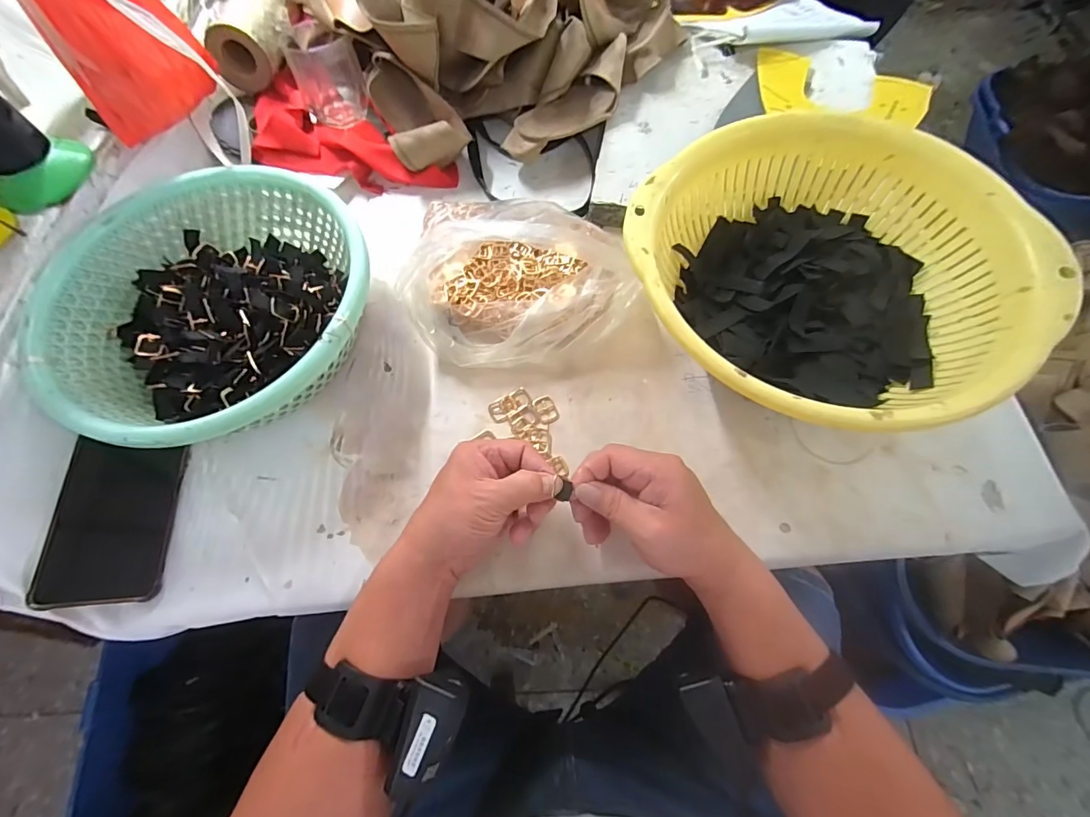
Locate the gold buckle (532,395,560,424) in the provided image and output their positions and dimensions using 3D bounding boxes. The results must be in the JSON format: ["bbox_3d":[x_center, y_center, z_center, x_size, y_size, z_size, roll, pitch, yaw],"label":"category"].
[{"bbox_3d":[0.001,0.000,0.418,0.019,0.004,0.027,-25,68,-8],"label":"gold buckle"}]

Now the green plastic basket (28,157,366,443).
[{"bbox_3d":[-0.295,-0.092,0.426,0.257,0.098,0.289,-39,71,-13],"label":"green plastic basket"}]

